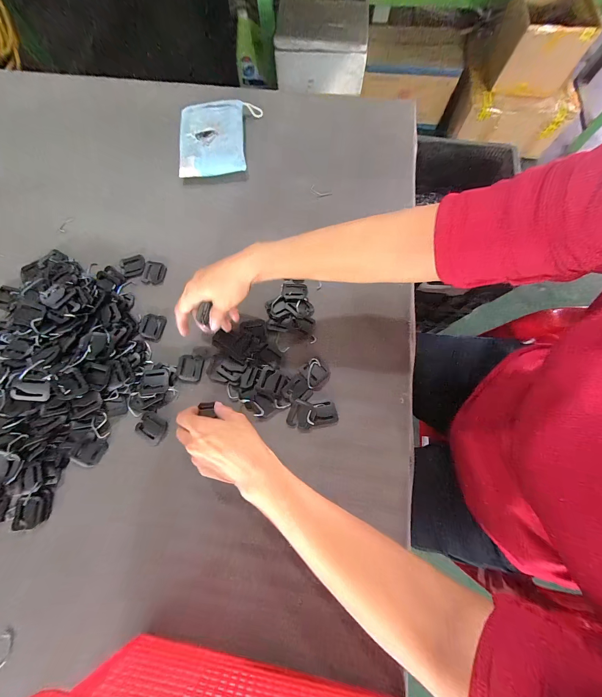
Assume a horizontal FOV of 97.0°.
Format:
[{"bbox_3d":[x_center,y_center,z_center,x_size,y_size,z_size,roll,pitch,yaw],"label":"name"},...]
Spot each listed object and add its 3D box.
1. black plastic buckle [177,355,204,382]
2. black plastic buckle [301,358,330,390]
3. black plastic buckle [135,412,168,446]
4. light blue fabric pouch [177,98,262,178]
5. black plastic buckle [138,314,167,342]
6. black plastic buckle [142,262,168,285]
[{"bbox_3d":[-0.159,0.028,0.381,0.033,0.006,0.038,3,75,2],"label":"black plastic buckle"},{"bbox_3d":[0.019,0.037,0.379,0.035,0.004,0.039,-43,78,-9],"label":"black plastic buckle"},{"bbox_3d":[-0.201,0.107,0.359,0.042,0.004,0.033,31,78,9],"label":"black plastic buckle"},{"bbox_3d":[-0.150,-0.390,0.486,0.130,0.029,0.166,-2,75,0],"label":"light blue fabric pouch"},{"bbox_3d":[-0.226,-0.032,0.403,0.033,0.004,0.041,9,76,3],"label":"black plastic buckle"},{"bbox_3d":[-0.238,-0.121,0.432,0.032,0.006,0.040,5,75,2],"label":"black plastic buckle"}]

